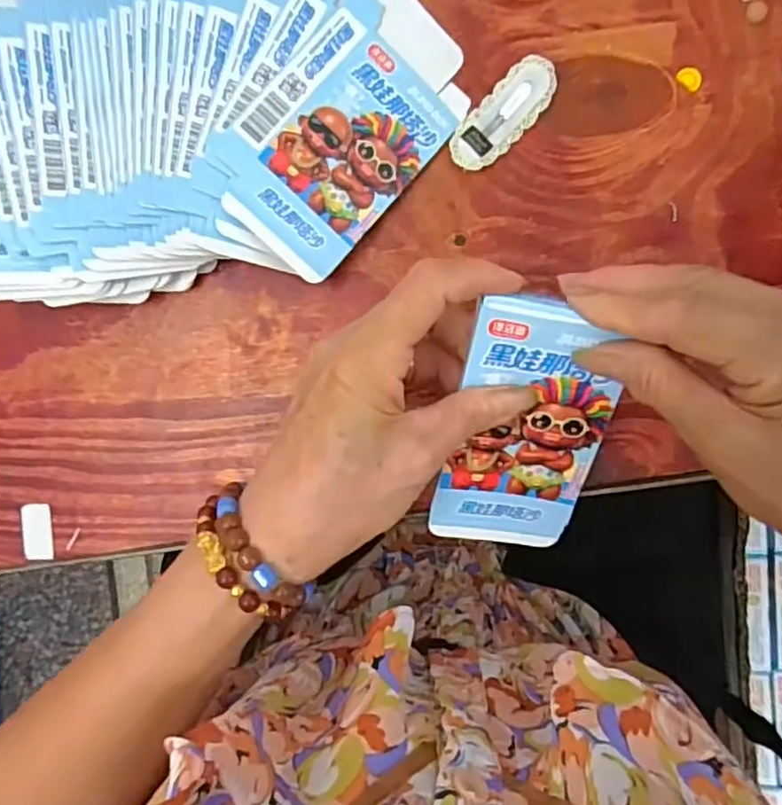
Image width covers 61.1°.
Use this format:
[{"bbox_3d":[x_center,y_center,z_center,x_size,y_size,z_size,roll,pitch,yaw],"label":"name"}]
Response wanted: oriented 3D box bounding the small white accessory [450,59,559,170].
[{"bbox_3d":[0.058,-0.151,0.349,0.028,0.012,0.064,43,94,2],"label":"small white accessory"}]

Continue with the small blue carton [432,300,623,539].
[{"bbox_3d":[0.058,0.015,0.289,0.067,0.009,0.124,6,122,4],"label":"small blue carton"}]

